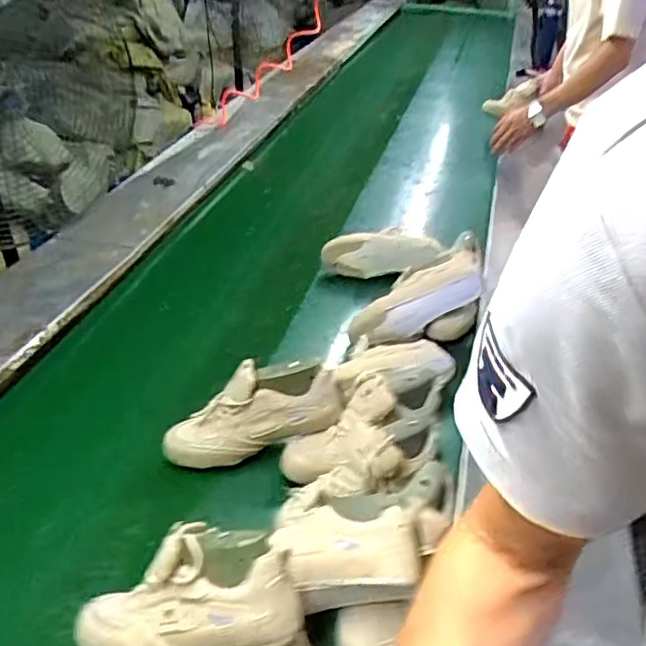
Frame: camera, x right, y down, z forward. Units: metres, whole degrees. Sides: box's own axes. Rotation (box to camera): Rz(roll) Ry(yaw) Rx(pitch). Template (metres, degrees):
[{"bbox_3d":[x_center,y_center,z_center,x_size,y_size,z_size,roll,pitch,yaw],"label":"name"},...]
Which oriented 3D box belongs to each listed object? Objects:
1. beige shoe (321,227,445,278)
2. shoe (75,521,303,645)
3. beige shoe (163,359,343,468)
[{"bbox_3d":[0.139,-0.161,1.399,0.263,0.093,0.077,-5,35,-8],"label":"beige shoe"},{"bbox_3d":[-0.166,0.301,0.680,0.273,0.101,0.116,-22,31,16],"label":"shoe"},{"bbox_3d":[-0.111,0.138,0.948,0.270,0.119,0.074,-23,37,2],"label":"beige shoe"}]

